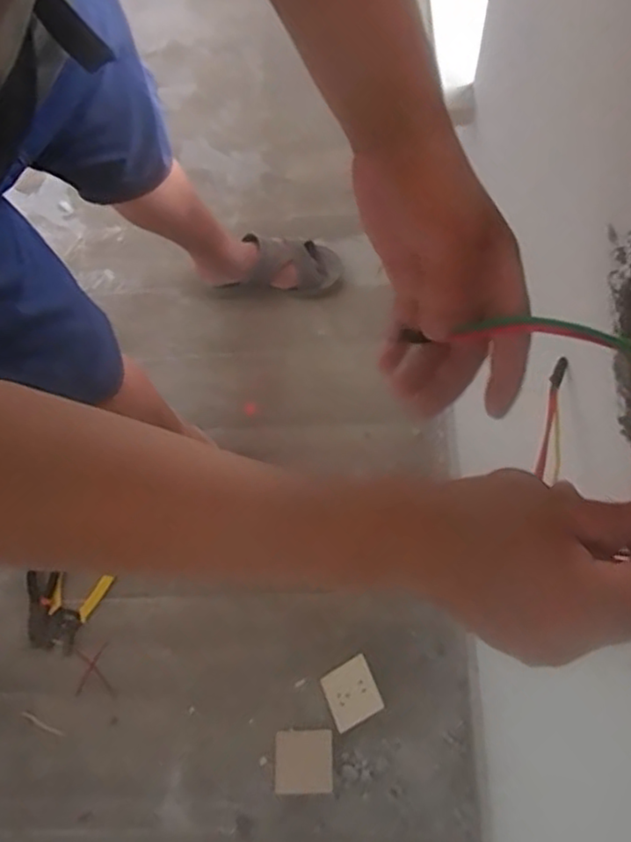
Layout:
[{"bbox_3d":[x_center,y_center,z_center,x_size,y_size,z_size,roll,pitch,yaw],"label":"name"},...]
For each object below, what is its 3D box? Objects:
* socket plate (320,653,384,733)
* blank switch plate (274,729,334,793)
[{"bbox_3d":[0.053,0.413,1.021,0.080,0.009,0.085,-34,54,7],"label":"socket plate"},{"bbox_3d":[-0.018,0.508,1.006,0.084,0.011,0.084,-3,55,6],"label":"blank switch plate"}]

